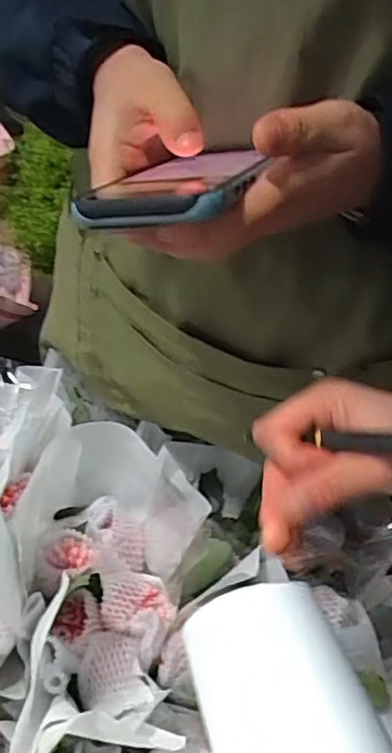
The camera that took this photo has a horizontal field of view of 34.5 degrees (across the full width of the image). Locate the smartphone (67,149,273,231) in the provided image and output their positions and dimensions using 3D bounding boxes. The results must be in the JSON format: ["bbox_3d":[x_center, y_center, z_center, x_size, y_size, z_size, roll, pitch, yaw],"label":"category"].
[{"bbox_3d":[-0.001,-0.107,0.343,0.074,0.015,0.149,5,28,21],"label":"smartphone"}]

